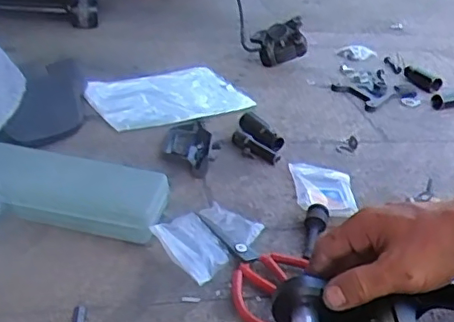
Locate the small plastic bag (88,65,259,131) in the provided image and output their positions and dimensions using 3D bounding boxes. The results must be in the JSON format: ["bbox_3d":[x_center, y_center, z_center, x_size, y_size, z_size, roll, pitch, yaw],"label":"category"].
[{"bbox_3d":[-0.088,-0.101,0.917,0.237,0.016,0.145,-15,37,-33],"label":"small plastic bag"}]

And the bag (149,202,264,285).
[{"bbox_3d":[-0.019,0.075,0.628,0.074,0.022,0.105,26,35,28],"label":"bag"}]

